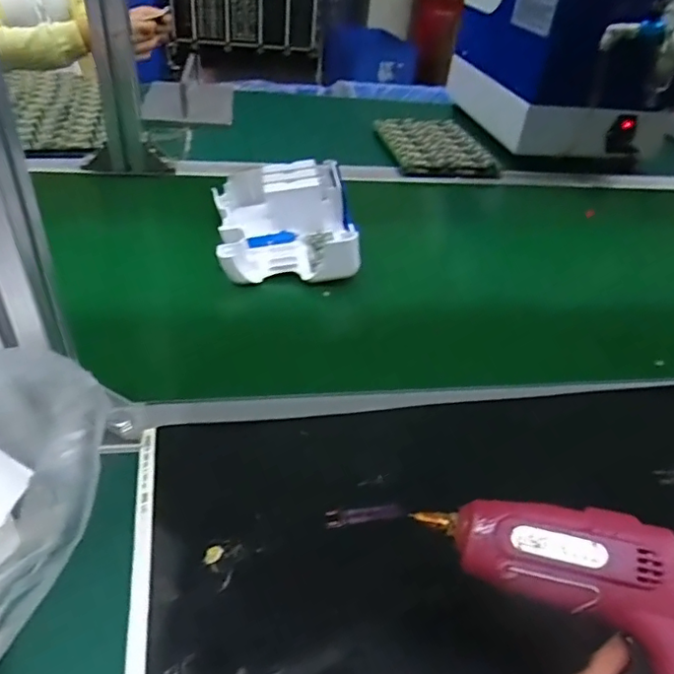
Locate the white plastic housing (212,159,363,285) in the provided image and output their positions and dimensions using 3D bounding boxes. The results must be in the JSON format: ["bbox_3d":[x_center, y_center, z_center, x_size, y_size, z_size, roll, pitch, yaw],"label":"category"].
[{"bbox_3d":[-0.055,-0.129,0.586,0.138,0.062,0.163,-3,41,-11],"label":"white plastic housing"}]

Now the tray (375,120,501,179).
[{"bbox_3d":[0.146,-0.294,0.845,0.144,0.023,0.198,-4,41,-13],"label":"tray"}]

